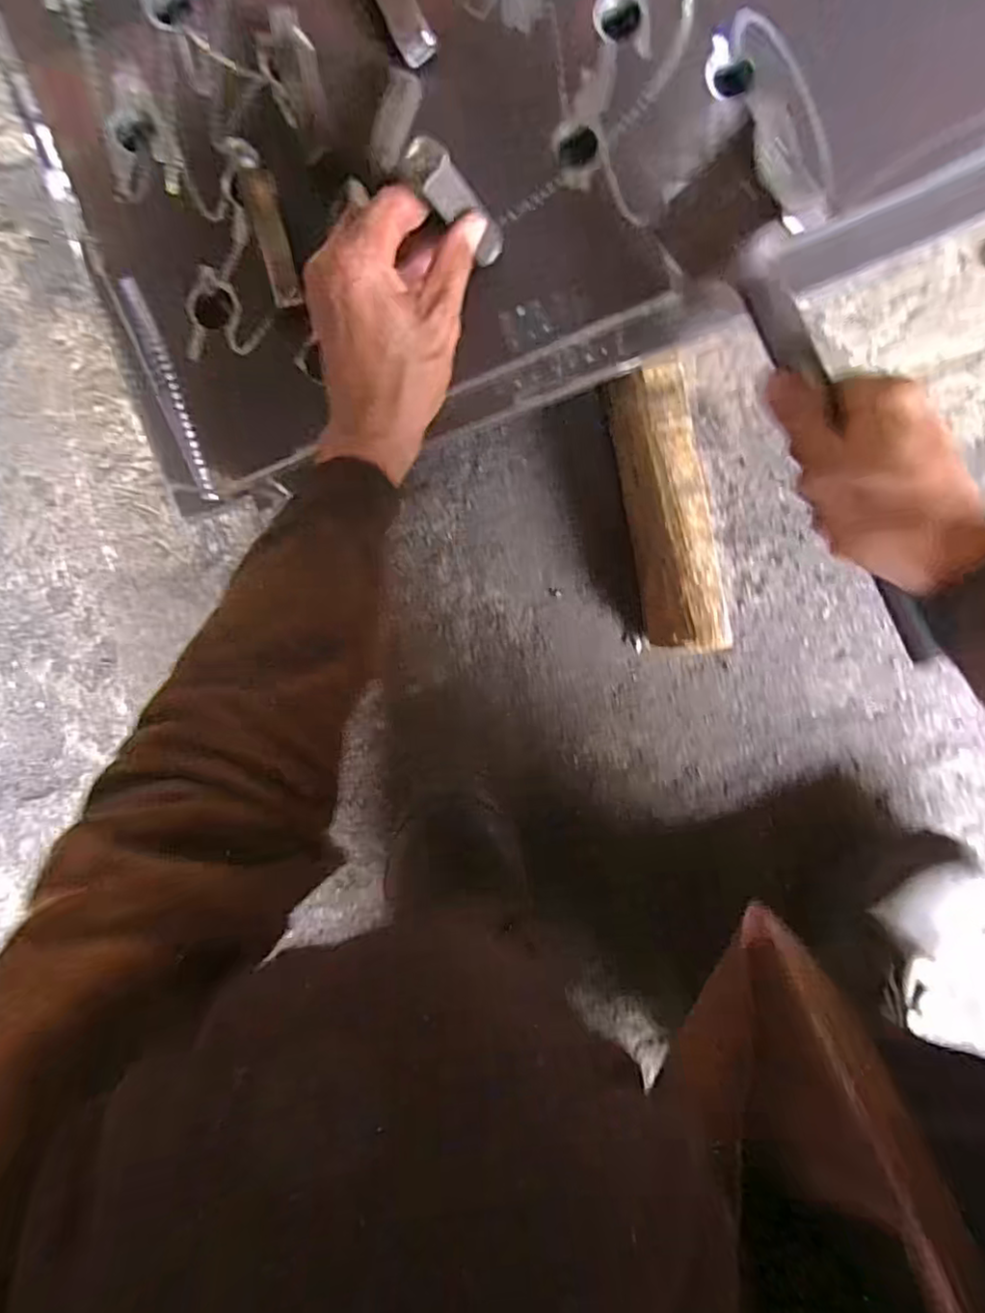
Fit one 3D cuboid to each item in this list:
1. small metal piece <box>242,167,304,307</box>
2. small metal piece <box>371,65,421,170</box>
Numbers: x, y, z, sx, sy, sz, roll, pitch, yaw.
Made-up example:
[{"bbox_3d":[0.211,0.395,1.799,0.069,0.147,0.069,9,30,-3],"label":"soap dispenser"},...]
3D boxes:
[{"bbox_3d":[-0.127,-0.241,0.367,0.018,0.007,0.072,-17,101,-29],"label":"small metal piece"},{"bbox_3d":[-0.056,-0.310,0.370,0.019,0.007,0.056,16,95,-2],"label":"small metal piece"}]

